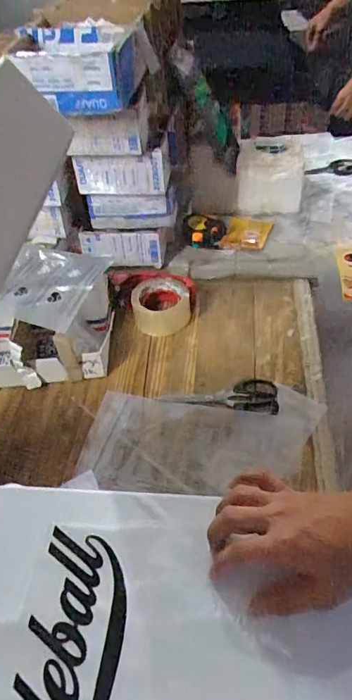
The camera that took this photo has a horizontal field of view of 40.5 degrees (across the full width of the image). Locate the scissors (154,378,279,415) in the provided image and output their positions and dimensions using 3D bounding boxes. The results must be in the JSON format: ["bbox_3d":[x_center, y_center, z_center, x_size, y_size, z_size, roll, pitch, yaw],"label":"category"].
[{"bbox_3d":[0.066,0.065,0.725,0.174,0.010,0.057,0,46,6],"label":"scissors"}]

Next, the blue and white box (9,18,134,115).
[{"bbox_3d":[-0.139,-0.378,0.643,0.159,0.071,0.113,1,46,6],"label":"blue and white box"}]

